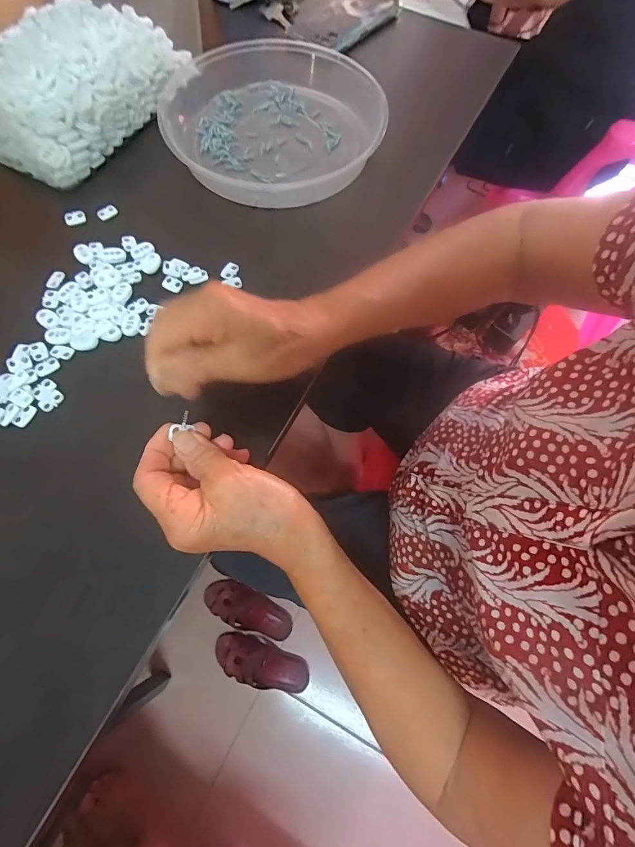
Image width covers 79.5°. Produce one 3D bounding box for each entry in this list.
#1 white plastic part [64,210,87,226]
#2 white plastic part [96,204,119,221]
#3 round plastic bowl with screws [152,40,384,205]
[{"bbox_3d":[-0.244,-0.207,0.385,0.020,0.004,0.015,-23,71,-9],"label":"white plastic part"},{"bbox_3d":[-0.214,-0.215,0.388,0.020,0.004,0.011,-36,74,-13],"label":"white plastic part"},{"bbox_3d":[-0.044,-0.331,0.421,0.227,0.036,0.234,0,69,-1],"label":"round plastic bowl with screws"}]

